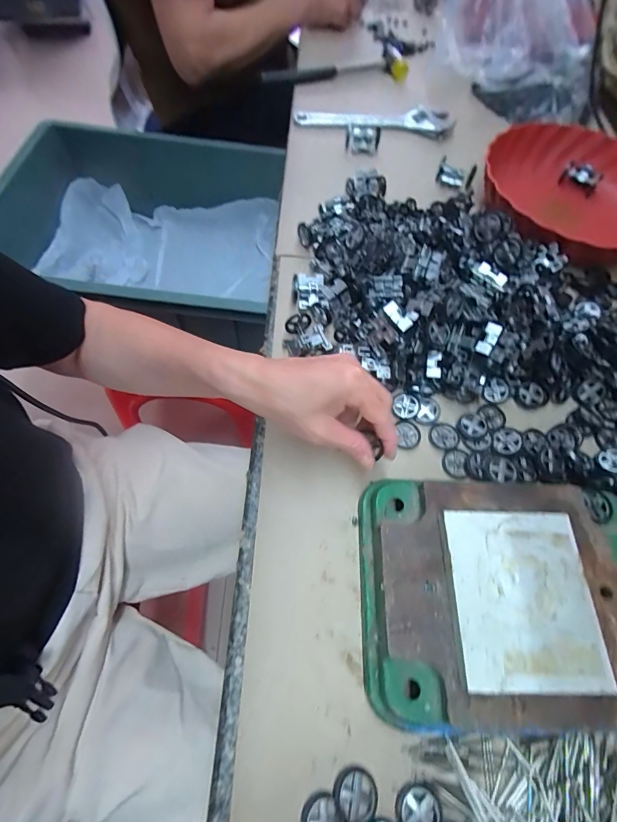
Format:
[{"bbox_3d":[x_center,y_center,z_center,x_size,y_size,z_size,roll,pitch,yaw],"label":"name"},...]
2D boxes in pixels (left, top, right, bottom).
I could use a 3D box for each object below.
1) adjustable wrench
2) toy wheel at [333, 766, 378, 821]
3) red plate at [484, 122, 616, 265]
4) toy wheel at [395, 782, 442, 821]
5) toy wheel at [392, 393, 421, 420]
[{"bbox_3d":[0.098,-0.439,0.577,0.235,0.021,0.064,0,63,-3],"label":"adjustable wrench"},{"bbox_3d":[0.030,0.241,0.239,0.025,0.005,0.027,1,63,-3],"label":"toy wheel"},{"bbox_3d":[0.346,-0.271,0.514,0.245,0.082,0.239,1,63,-3],"label":"red plate"},{"bbox_3d":[0.069,0.250,0.236,0.027,0.006,0.025,1,63,-3],"label":"toy wheel"},{"bbox_3d":[0.094,-0.005,0.363,0.025,0.004,0.026,1,63,-3],"label":"toy wheel"}]

